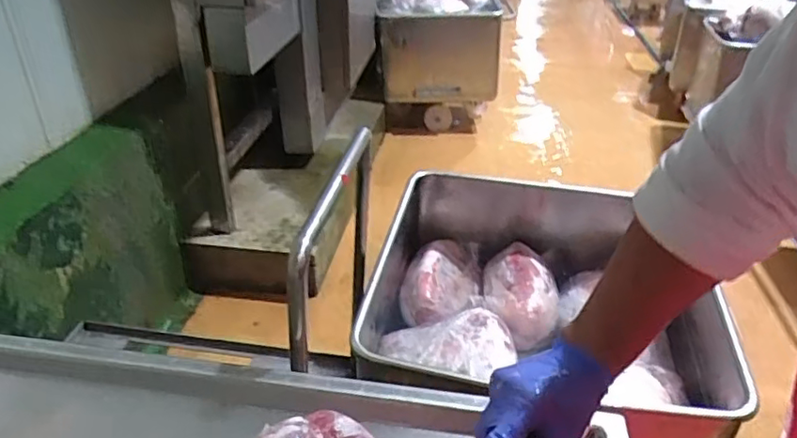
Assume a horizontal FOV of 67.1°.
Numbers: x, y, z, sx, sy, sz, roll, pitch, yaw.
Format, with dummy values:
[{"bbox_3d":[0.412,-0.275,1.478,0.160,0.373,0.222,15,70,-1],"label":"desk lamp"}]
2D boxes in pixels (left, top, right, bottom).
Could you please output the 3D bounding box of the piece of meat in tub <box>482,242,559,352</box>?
[{"bbox_3d":[0.300,0.169,1.467,0.181,0.087,0.338,6,32,14],"label":"piece of meat in tub"}]

